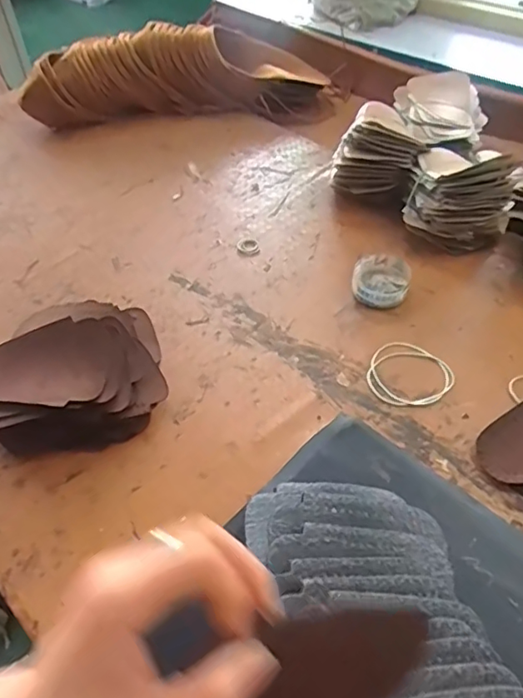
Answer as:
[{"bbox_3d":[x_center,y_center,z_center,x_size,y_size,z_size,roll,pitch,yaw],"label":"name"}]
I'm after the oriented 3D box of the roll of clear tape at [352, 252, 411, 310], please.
[{"bbox_3d":[0.138,-0.078,0.630,0.062,0.028,0.076,13,50,12],"label":"roll of clear tape"}]

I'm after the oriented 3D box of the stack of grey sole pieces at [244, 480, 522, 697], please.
[{"bbox_3d":[0.077,0.178,0.354,0.134,0.060,0.228,-13,50,-10],"label":"stack of grey sole pieces"}]

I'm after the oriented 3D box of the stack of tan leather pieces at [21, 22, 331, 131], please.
[{"bbox_3d":[-0.130,-0.473,0.928,0.508,0.109,0.149,-4,49,-2],"label":"stack of tan leather pieces"}]

